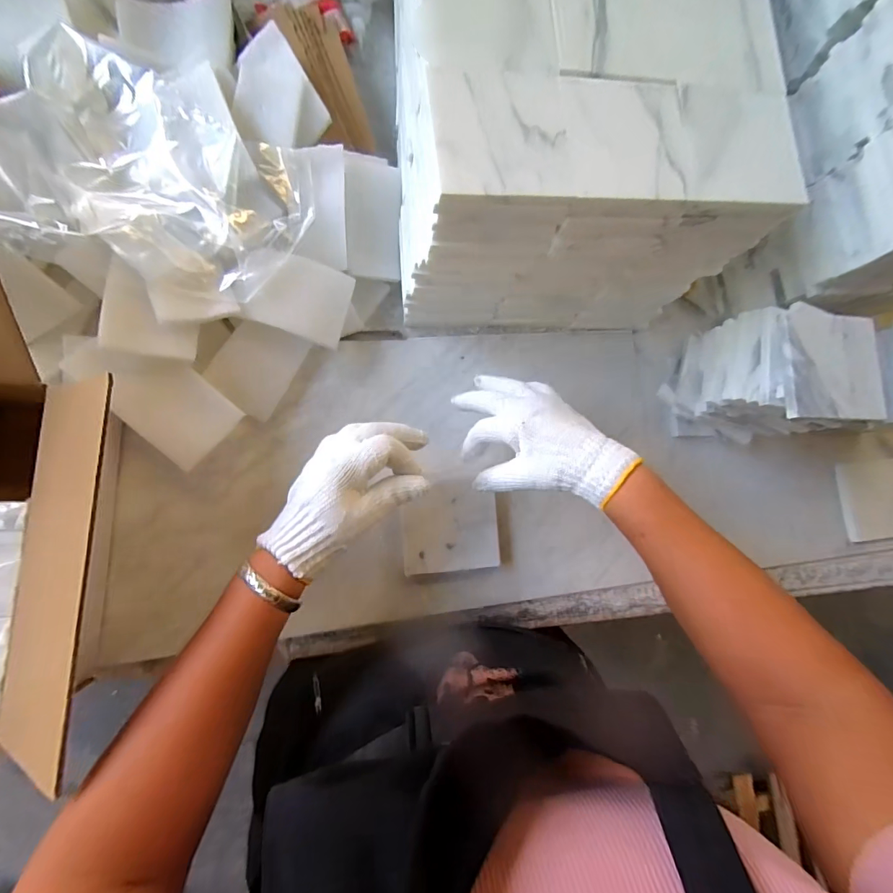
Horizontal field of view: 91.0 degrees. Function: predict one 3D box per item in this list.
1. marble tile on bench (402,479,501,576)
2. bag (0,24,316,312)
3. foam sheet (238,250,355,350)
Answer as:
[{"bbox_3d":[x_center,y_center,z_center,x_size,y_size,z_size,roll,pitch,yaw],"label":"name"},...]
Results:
[{"bbox_3d":[0.004,0.084,0.467,0.099,0.020,0.091,-3,84,-12],"label":"marble tile on bench"},{"bbox_3d":[-0.277,-0.265,0.416,0.293,0.053,0.215,18,80,-9],"label":"bag"},{"bbox_3d":[-0.147,-0.151,0.437,0.099,0.004,0.074,16,89,-26],"label":"foam sheet"}]

